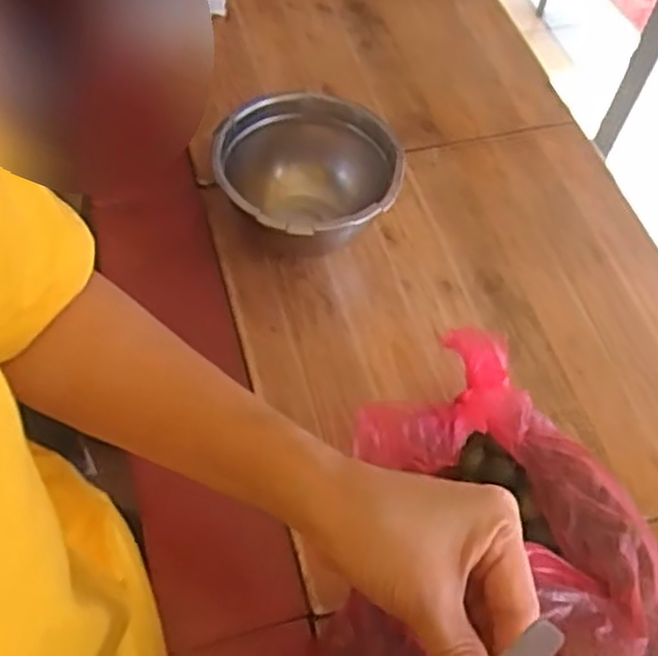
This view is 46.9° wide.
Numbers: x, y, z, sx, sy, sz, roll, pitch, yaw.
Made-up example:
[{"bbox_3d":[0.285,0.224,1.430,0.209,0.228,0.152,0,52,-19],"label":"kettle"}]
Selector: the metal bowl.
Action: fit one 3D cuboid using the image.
[{"bbox_3d":[-0.019,-0.123,0.664,0.151,0.091,0.149,1,59,-2],"label":"metal bowl"}]

